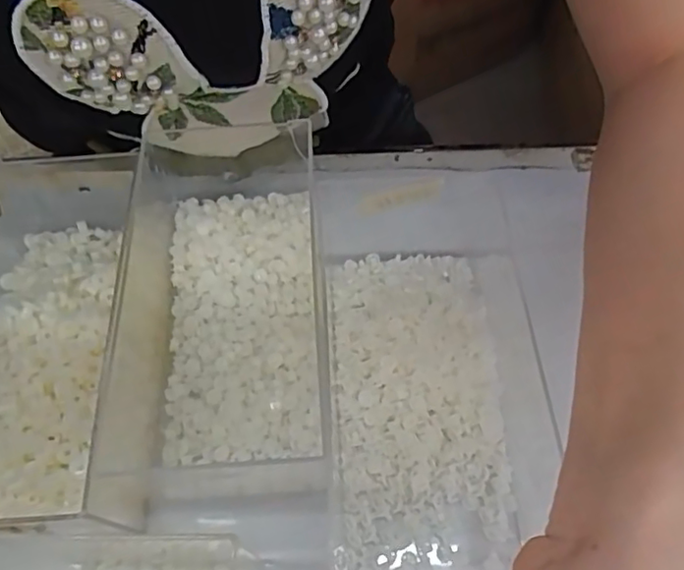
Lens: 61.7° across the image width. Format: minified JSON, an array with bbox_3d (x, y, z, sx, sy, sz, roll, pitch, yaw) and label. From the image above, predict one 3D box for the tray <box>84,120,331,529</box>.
[{"bbox_3d":[-0.062,0.004,0.281,0.102,0.062,0.200,-3,59,1],"label":"tray"}]

